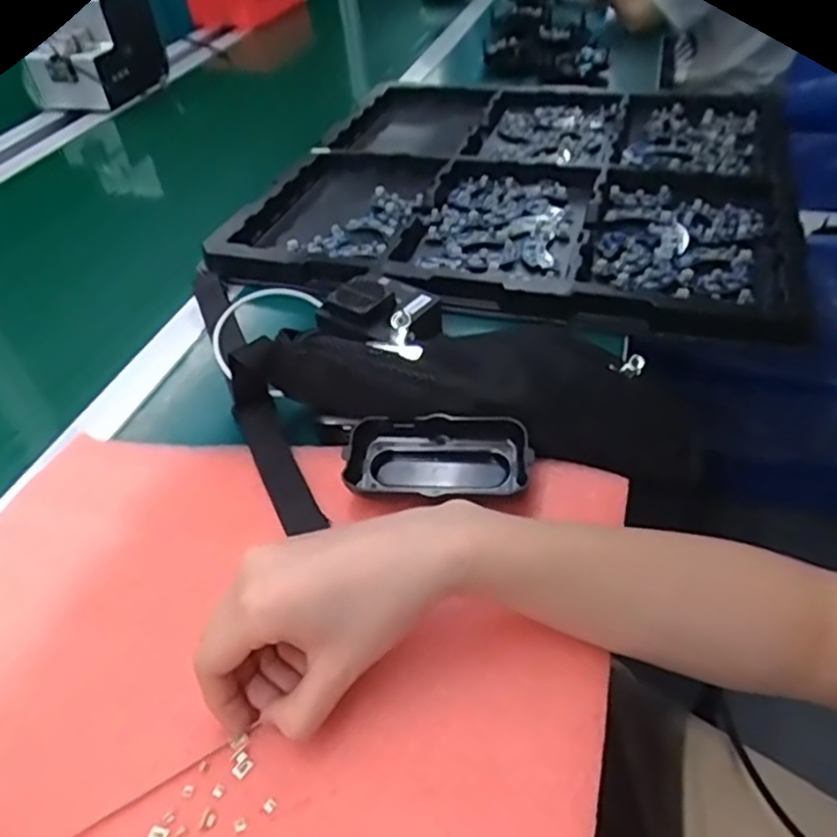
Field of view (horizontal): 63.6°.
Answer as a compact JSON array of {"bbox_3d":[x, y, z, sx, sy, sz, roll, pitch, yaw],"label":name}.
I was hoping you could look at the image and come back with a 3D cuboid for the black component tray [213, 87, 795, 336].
[{"bbox_3d":[0.139,-0.294,0.789,0.535,0.062,0.622,8,45,17],"label":"black component tray"}]

